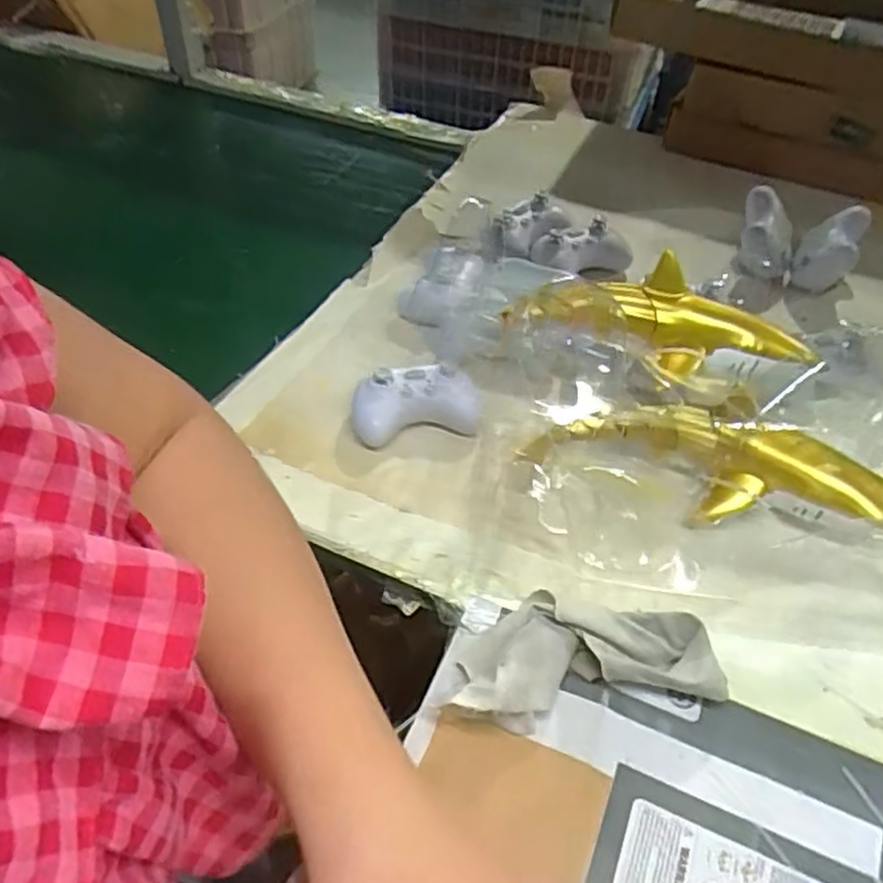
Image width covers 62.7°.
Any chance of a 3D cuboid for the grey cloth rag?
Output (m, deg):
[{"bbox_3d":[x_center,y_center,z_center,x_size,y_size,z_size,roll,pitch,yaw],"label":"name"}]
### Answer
[{"bbox_3d":[0.091,0.140,0.477,0.174,0.040,0.083,1,48,-1],"label":"grey cloth rag"}]

